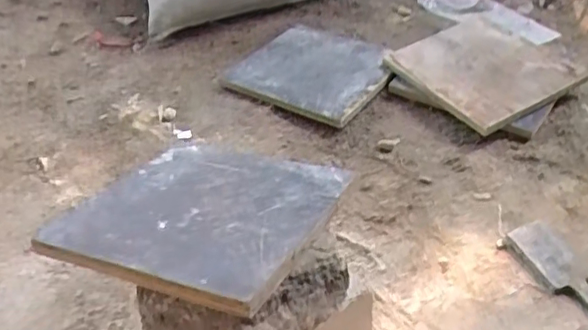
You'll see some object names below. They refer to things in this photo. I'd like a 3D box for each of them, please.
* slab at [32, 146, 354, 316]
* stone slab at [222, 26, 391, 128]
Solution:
[{"bbox_3d":[-0.090,0.045,0.616,0.241,0.015,0.251,11,29,23],"label":"slab"},{"bbox_3d":[0.037,-0.175,1.060,0.255,0.020,0.268,20,44,23],"label":"stone slab"}]

